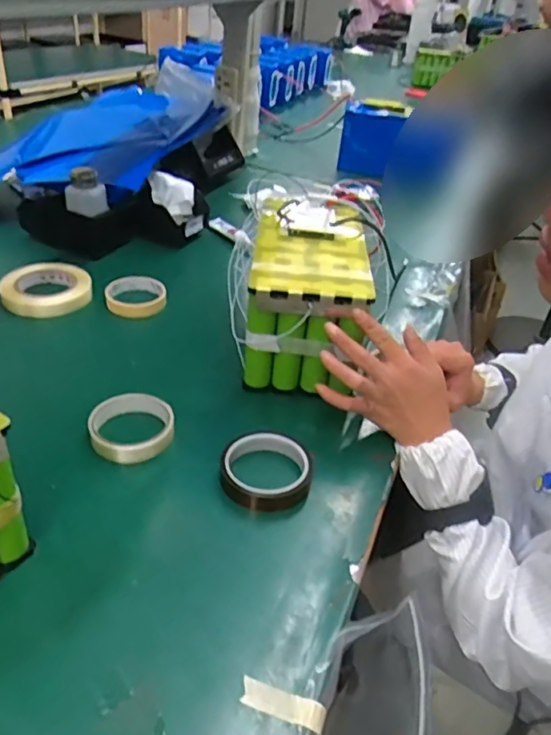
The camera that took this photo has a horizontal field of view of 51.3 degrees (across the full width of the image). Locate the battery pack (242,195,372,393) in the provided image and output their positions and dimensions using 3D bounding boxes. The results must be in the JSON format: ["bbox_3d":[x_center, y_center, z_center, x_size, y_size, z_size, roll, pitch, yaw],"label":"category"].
[{"bbox_3d":[0.037,-0.105,0.763,0.138,0.153,0.269,7,36,-2],"label":"battery pack"}]

